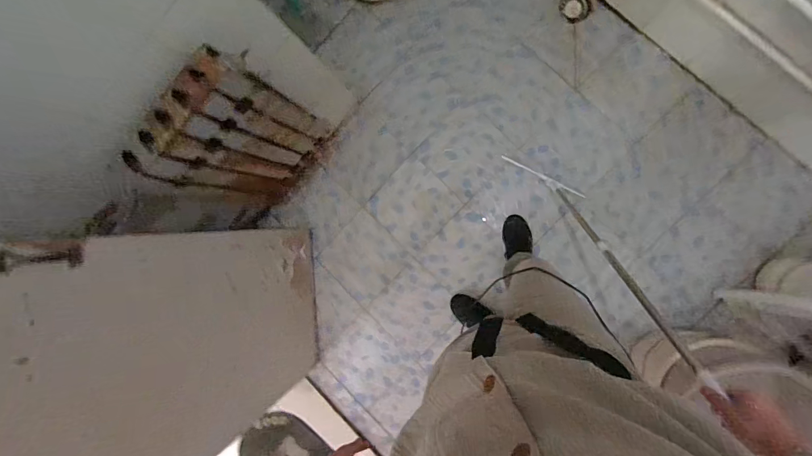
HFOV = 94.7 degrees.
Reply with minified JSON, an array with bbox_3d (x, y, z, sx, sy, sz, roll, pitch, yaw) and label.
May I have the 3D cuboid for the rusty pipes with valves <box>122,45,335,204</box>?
[{"bbox_3d":[-0.444,-0.245,1.093,0.098,0.591,0.360,39,97,7],"label":"rusty pipes with valves"}]

